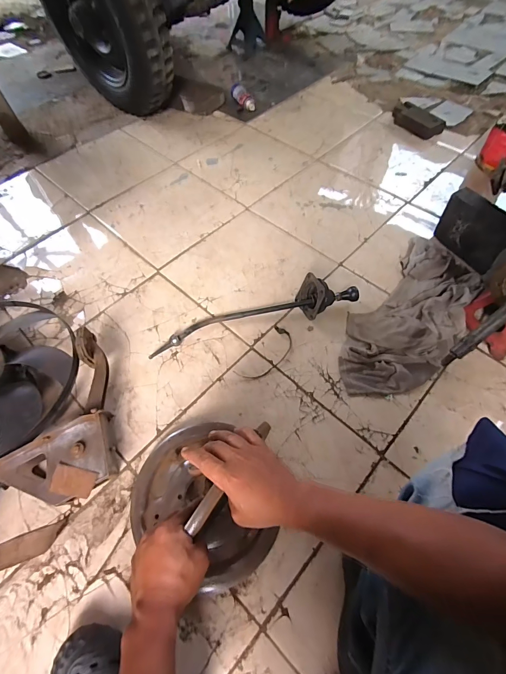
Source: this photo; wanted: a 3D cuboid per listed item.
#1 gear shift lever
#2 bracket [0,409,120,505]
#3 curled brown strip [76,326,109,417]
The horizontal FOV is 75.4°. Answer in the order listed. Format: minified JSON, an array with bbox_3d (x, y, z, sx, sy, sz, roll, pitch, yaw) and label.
[{"bbox_3d":[0.007,-0.064,0.889,0.585,0.097,0.116,-18,63,-9],"label":"gear shift lever"},{"bbox_3d":[-0.407,0.279,0.697,0.233,0.074,0.151,-28,65,-14],"label":"bracket"},{"bbox_3d":[-0.379,0.075,0.778,0.054,0.056,0.202,-15,77,-6],"label":"curled brown strip"}]

